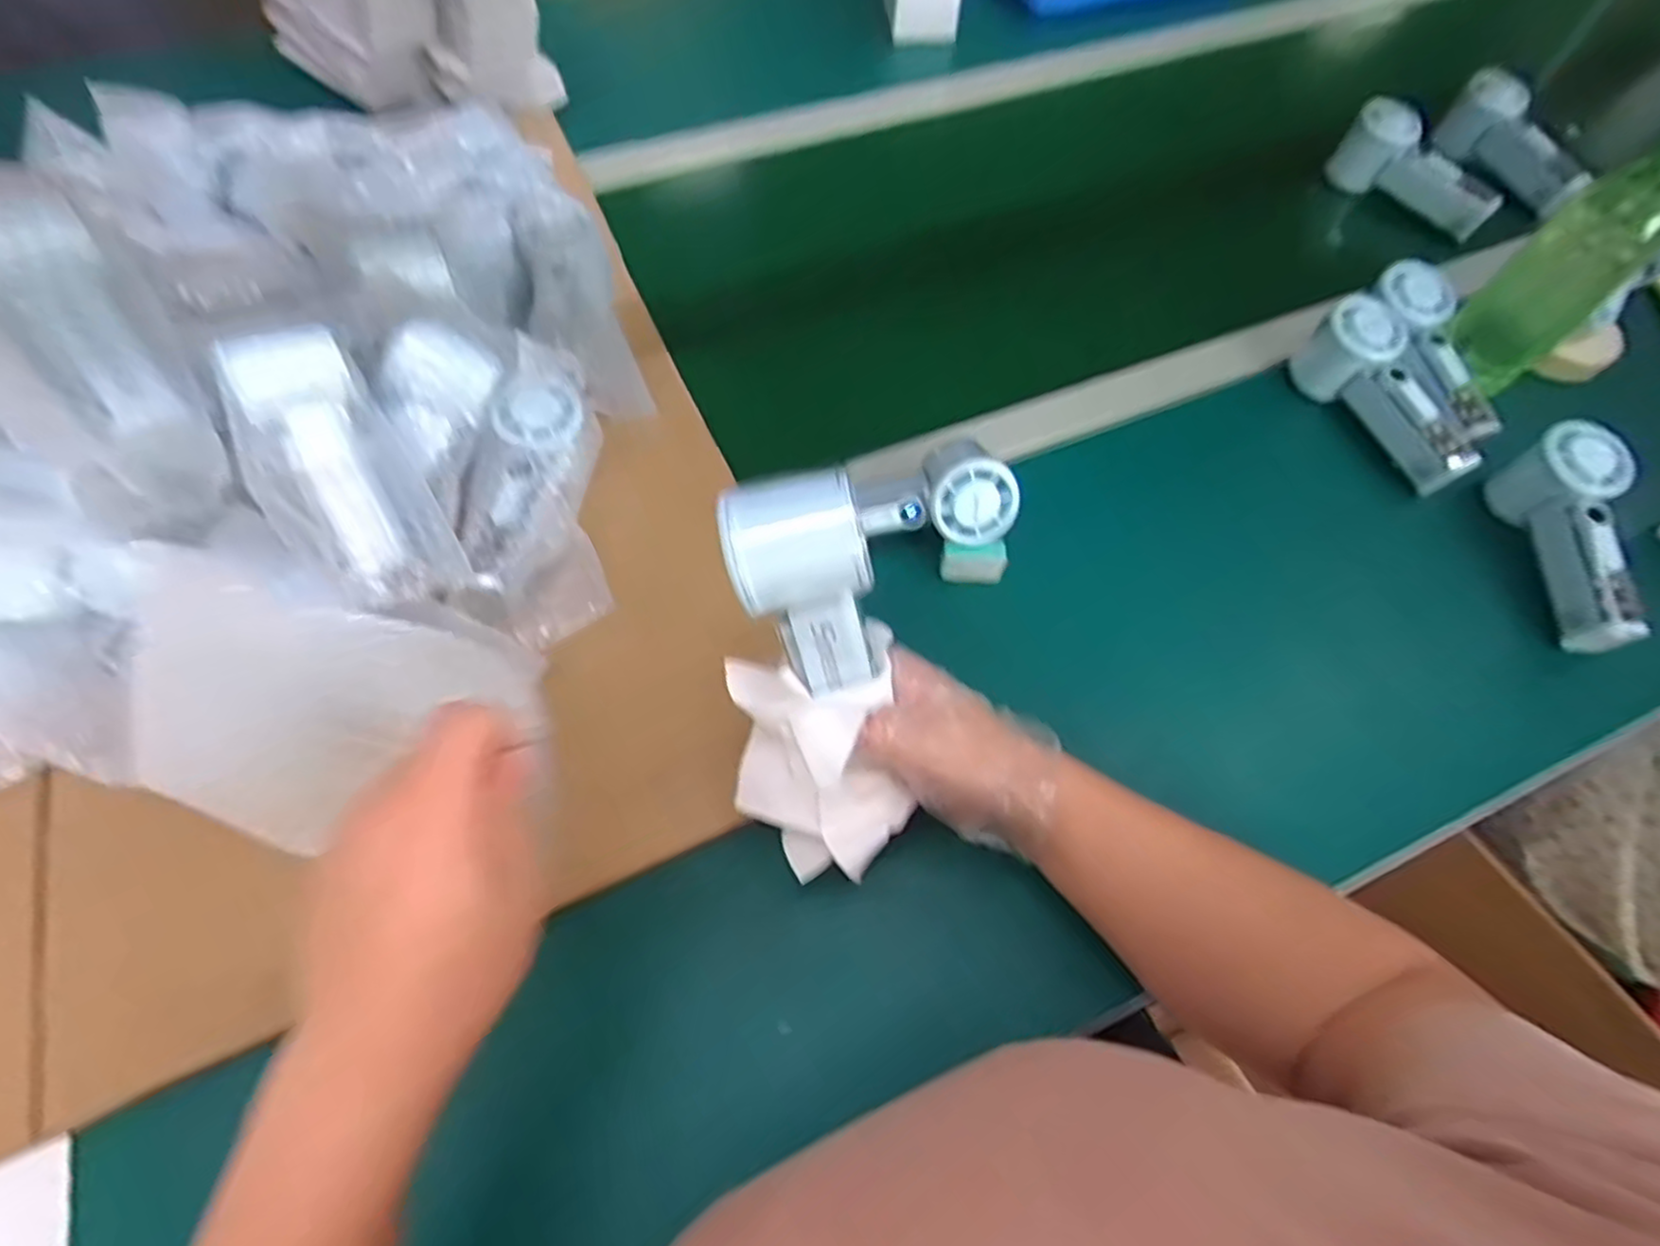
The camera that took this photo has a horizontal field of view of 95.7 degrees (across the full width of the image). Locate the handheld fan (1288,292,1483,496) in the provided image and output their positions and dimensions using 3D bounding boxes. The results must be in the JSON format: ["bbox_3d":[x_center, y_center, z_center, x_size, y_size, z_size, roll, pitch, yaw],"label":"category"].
[{"bbox_3d":[0.441,-0.178,0.604,0.055,0.066,0.162,-29,82,-16],"label":"handheld fan"}]

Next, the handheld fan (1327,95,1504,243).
[{"bbox_3d":[0.590,-0.449,0.751,0.076,0.083,0.161,-34,68,-18],"label":"handheld fan"}]

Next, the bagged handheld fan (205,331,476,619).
[{"bbox_3d":[-0.281,-0.082,0.427,0.085,0.039,0.170,-31,92,-17],"label":"bagged handheld fan"}]

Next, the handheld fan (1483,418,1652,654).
[{"bbox_3d":[0.537,-0.061,0.551,0.061,0.065,0.163,-3,79,-3],"label":"handheld fan"}]

